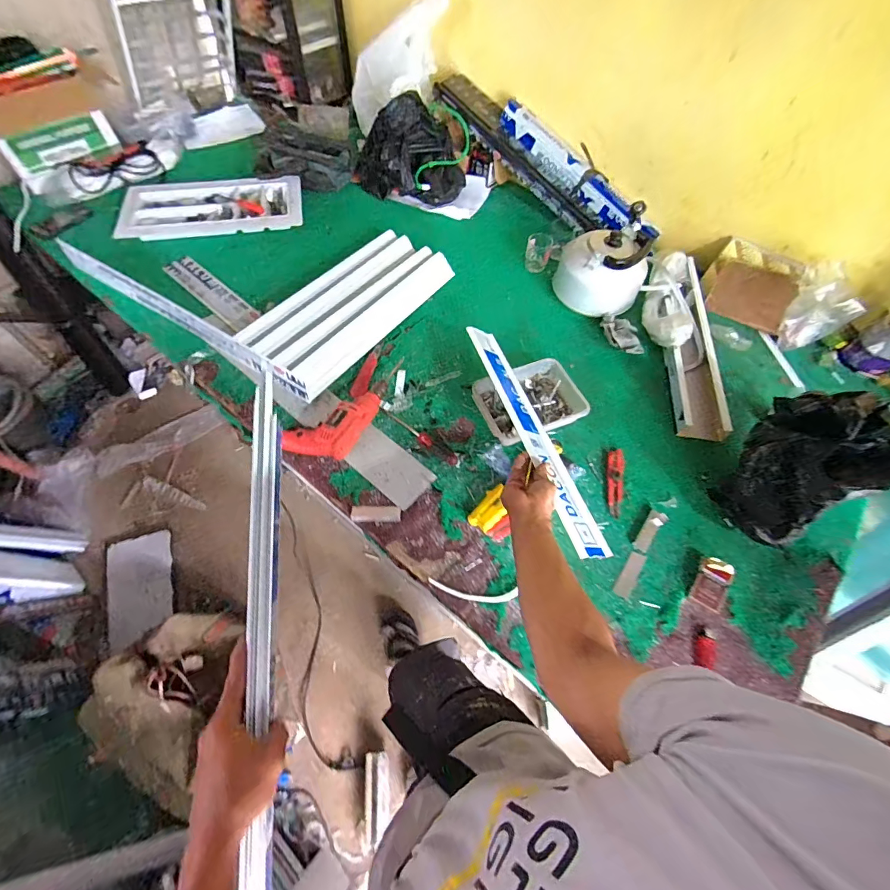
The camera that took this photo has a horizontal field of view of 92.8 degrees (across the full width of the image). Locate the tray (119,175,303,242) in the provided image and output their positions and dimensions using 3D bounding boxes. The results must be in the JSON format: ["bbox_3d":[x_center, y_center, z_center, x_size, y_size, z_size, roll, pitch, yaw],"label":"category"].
[{"bbox_3d":[-0.682,-0.714,1.260,0.492,0.050,0.235,-13,60,-11],"label":"tray"}]

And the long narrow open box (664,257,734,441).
[{"bbox_3d":[0.622,-0.255,1.076,0.132,0.046,0.530,5,59,0],"label":"long narrow open box"}]

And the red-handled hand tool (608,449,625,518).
[{"bbox_3d":[0.362,0.077,0.895,0.034,0.012,0.155,11,59,4],"label":"red-handled hand tool"}]

